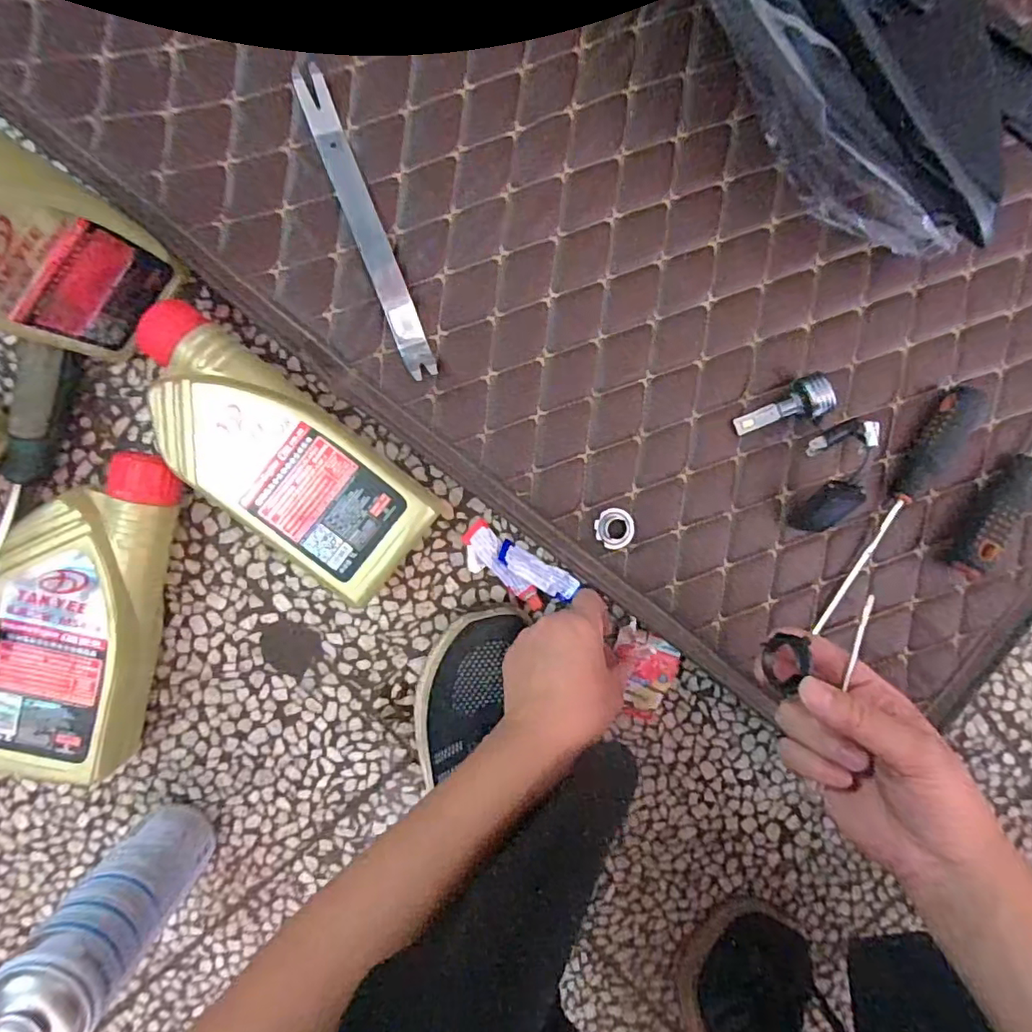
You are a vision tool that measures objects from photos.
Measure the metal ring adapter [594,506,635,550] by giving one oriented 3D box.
[{"bbox_3d":[0.079,0.009,0.465,0.031,0.012,0.031,0,96,-3],"label":"metal ring adapter"}]

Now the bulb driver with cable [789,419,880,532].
[{"bbox_3d":[0.240,-0.030,0.443,0.045,0.065,0.077,-13,97,-1],"label":"bulb driver with cable"}]

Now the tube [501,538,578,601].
[{"bbox_3d":[0.018,0.045,0.474,0.070,0.011,0.021,32,94,-5],"label":"tube"}]

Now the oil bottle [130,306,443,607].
[{"bbox_3d":[-0.177,-0.046,0.427,0.243,0.064,0.094,38,93,-6],"label":"oil bottle"}]

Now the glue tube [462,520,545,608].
[{"bbox_3d":[-0.010,0.043,0.472,0.023,0.014,0.082,-38,97,2],"label":"glue tube"}]

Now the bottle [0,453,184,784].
[{"bbox_3d":[-0.322,0.067,0.433,0.104,0.065,0.242,18,95,-4],"label":"bottle"}]

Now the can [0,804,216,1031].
[{"bbox_3d":[-0.269,0.265,0.398,0.065,0.179,0.057,43,93,-6],"label":"can"}]

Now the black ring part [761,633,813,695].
[{"bbox_3d":[0.161,0.086,0.340,0.012,0.032,0.032,16,60,-23],"label":"black ring part"}]

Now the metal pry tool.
[{"bbox_3d":[-0.111,-0.213,0.429,0.022,0.016,0.229,-21,97,0],"label":"metal pry tool"}]

